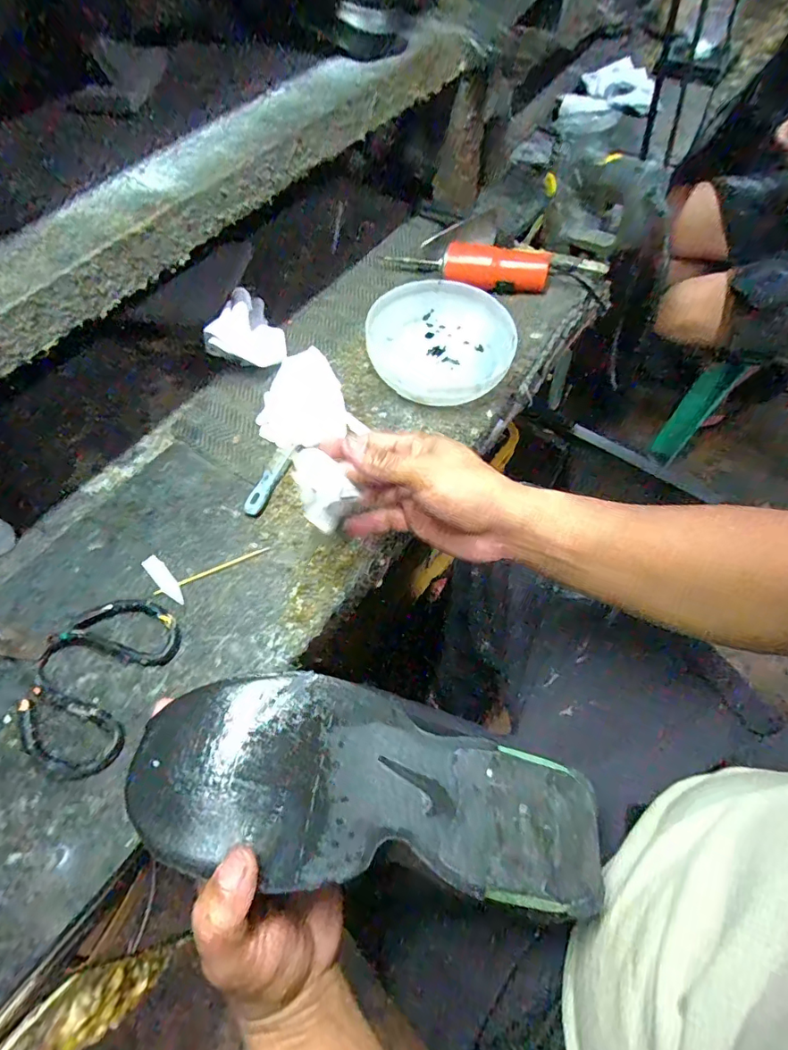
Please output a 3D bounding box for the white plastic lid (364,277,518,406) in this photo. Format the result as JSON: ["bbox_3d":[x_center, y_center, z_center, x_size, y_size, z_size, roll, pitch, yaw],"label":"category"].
[{"bbox_3d":[0.044,-0.190,0.529,0.158,0.034,0.141,8,68,12],"label":"white plastic lid"}]

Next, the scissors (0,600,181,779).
[{"bbox_3d":[-0.266,0.108,0.398,0.163,0.006,0.130,17,62,9],"label":"scissors"}]

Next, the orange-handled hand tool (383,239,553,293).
[{"bbox_3d":[0.085,-0.311,0.599,0.196,0.035,0.050,8,61,5],"label":"orange-handled hand tool"}]

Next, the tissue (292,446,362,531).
[{"bbox_3d":[-0.051,-0.028,0.366,0.038,0.028,0.055,-23,63,-12],"label":"tissue"}]

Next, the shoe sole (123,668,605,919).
[{"bbox_3d":[-0.002,0.148,0.283,0.265,0.026,0.096,17,61,-10],"label":"shoe sole"}]

